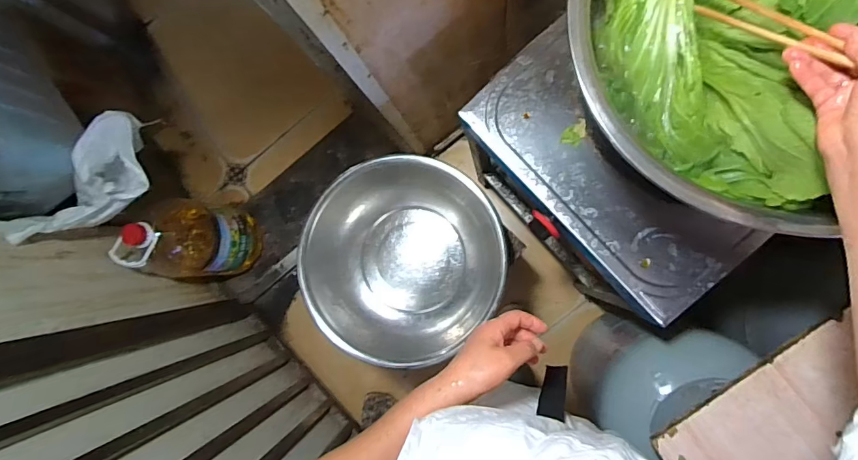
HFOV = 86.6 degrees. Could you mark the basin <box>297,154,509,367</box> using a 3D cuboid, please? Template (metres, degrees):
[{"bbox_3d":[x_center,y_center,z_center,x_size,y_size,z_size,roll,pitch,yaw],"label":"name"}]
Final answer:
[{"bbox_3d":[-0.045,0.043,0.817,0.333,0.136,0.310,0,88,8],"label":"basin"}]

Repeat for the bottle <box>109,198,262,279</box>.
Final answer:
[{"bbox_3d":[-0.638,0.026,1.207,0.208,0.379,0.199,0,88,8],"label":"bottle"}]

